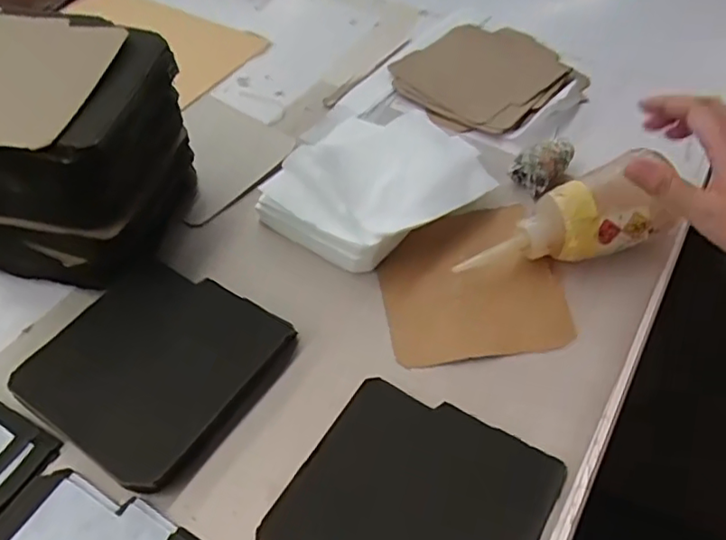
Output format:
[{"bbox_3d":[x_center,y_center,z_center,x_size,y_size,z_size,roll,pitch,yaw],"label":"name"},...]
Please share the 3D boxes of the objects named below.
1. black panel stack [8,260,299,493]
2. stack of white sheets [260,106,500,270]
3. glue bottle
[{"bbox_3d":[-0.136,0.060,0.396,0.129,0.017,0.135,28,56,19],"label":"black panel stack"},{"bbox_3d":[0.014,-0.069,0.478,0.128,0.046,0.162,37,59,25],"label":"stack of white sheets"},{"bbox_3d":[0.148,-0.036,0.443,0.161,0.046,0.055,-22,53,4],"label":"glue bottle"}]

